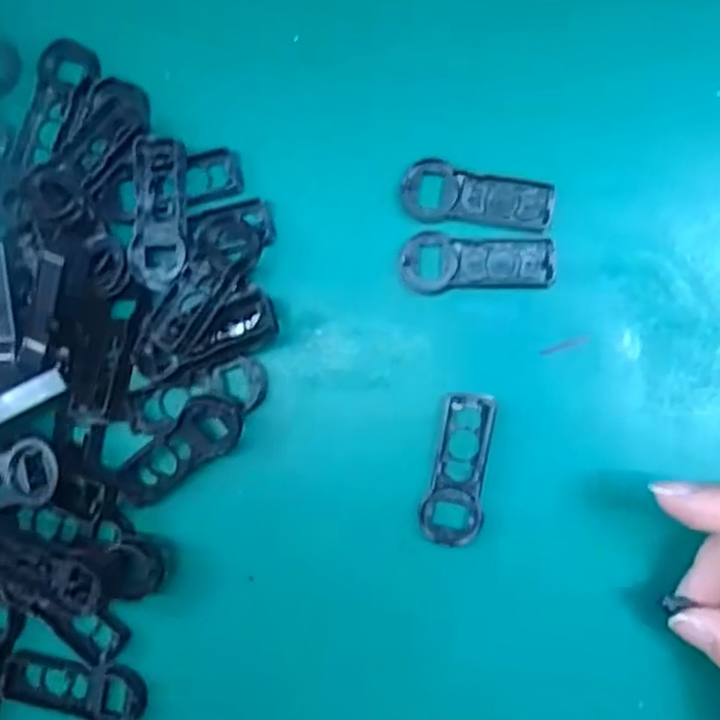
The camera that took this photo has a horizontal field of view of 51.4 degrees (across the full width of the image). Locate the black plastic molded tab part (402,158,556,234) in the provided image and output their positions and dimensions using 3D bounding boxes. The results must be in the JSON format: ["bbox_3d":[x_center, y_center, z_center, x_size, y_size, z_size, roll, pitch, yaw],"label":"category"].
[{"bbox_3d":[0.043,-0.059,0.271,0.054,0.004,0.021,9,91,7],"label":"black plastic molded tab part"}]

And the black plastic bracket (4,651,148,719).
[{"bbox_3d":[-0.110,0.126,0.286,0.057,0.008,0.023,4,90,7],"label":"black plastic bracket"}]

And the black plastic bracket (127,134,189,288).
[{"bbox_3d":[-0.075,-0.055,0.277,0.020,0.005,0.054,3,90,7],"label":"black plastic bracket"}]

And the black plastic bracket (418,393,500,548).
[{"bbox_3d":[0.036,0.040,0.273,0.024,0.010,0.054,8,82,-2],"label":"black plastic bracket"}]

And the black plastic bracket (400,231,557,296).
[{"bbox_3d":[0.043,-0.036,0.273,0.055,0.006,0.021,-3,90,7],"label":"black plastic bracket"}]

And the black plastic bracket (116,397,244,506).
[{"bbox_3d":[-0.068,0.036,0.281,0.053,0.010,0.021,-44,85,5],"label":"black plastic bracket"}]

